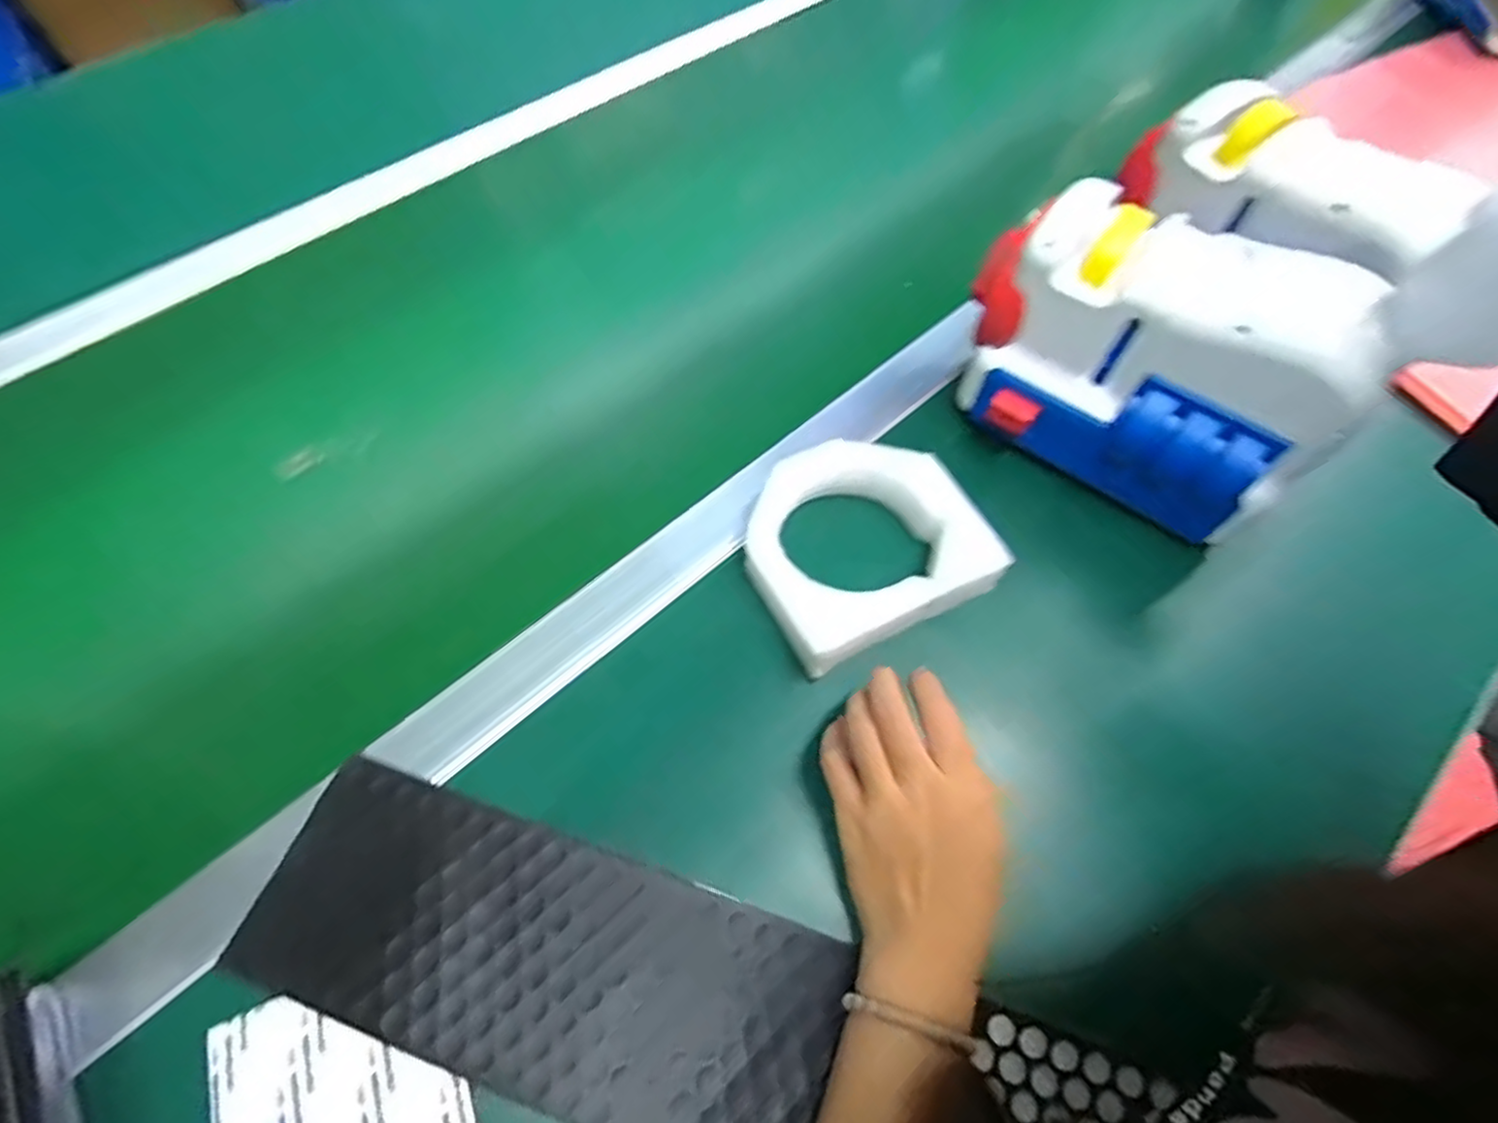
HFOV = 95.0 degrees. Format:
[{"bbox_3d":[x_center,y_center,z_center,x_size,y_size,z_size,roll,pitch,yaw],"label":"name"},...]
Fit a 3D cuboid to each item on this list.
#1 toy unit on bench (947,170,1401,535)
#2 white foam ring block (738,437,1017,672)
[{"bbox_3d":[0.225,-0.109,0.377,0.188,0.138,0.081,27,61,13],"label":"toy unit on bench"},{"bbox_3d":[0.062,-0.013,0.390,0.129,0.035,0.118,-22,62,-15],"label":"white foam ring block"}]

